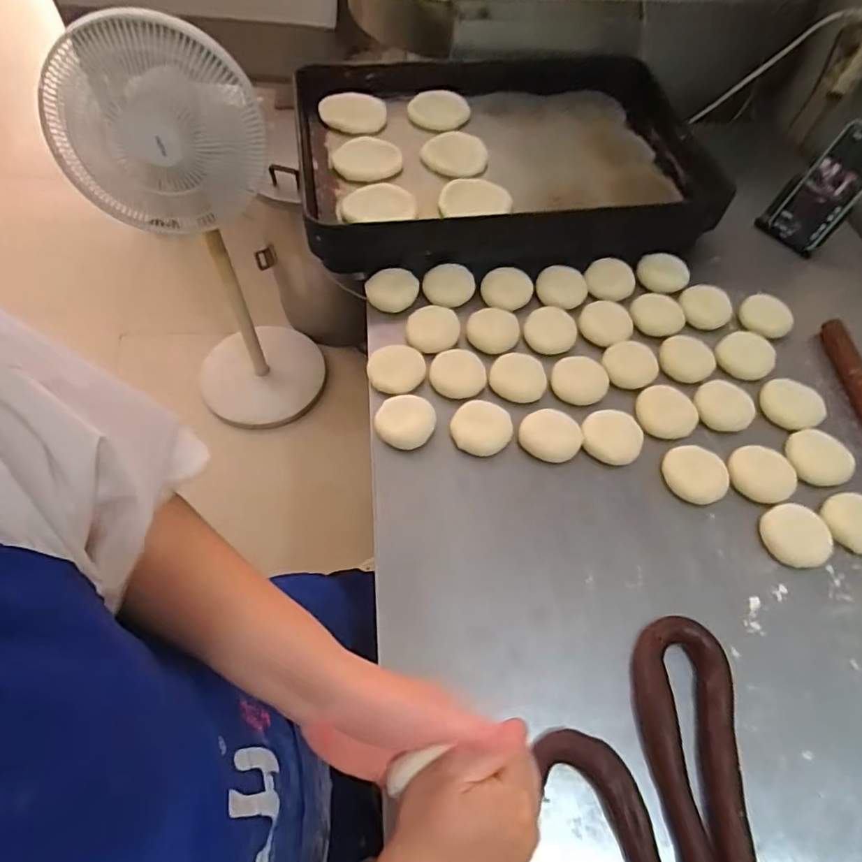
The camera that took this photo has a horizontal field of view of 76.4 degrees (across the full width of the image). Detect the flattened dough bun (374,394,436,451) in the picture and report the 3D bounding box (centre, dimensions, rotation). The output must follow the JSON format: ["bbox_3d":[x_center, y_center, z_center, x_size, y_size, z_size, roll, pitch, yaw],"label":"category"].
[{"bbox_3d":[-0.028,-0.011,0.632,0.064,0.022,0.066,1,59,-2],"label":"flattened dough bun"}]

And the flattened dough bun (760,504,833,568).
[{"bbox_3d":[0.386,0.110,0.580,0.057,0.020,0.066,-9,60,-8],"label":"flattened dough bun"}]

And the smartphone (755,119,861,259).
[{"bbox_3d":[0.583,-0.353,0.805,0.098,0.170,0.017,41,39,11],"label":"smartphone"}]

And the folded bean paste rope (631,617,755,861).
[{"bbox_3d":[0.224,0.288,0.465,0.081,0.027,0.241,5,59,0],"label":"folded bean paste rope"}]

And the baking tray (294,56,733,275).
[{"bbox_3d":[0.110,-0.430,0.846,0.588,0.082,0.425,-3,58,-5],"label":"baking tray"}]

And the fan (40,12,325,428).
[{"bbox_3d":[-0.498,-0.386,1.261,0.351,0.945,0.360,-29,64,-19],"label":"fan"}]

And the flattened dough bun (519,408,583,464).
[{"bbox_3d":[0.138,0.004,0.630,0.067,0.024,0.062,1,59,-2],"label":"flattened dough bun"}]

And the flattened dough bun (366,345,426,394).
[{"bbox_3d":[-0.042,-0.075,0.665,0.067,0.015,0.061,1,59,-2],"label":"flattened dough bun"}]

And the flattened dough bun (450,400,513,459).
[{"bbox_3d":[0.058,-0.002,0.628,0.065,0.024,0.060,1,59,-2],"label":"flattened dough bun"}]

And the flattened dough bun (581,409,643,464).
[{"bbox_3d":[0.209,0.006,0.631,0.066,0.026,0.059,28,62,14],"label":"flattened dough bun"}]

